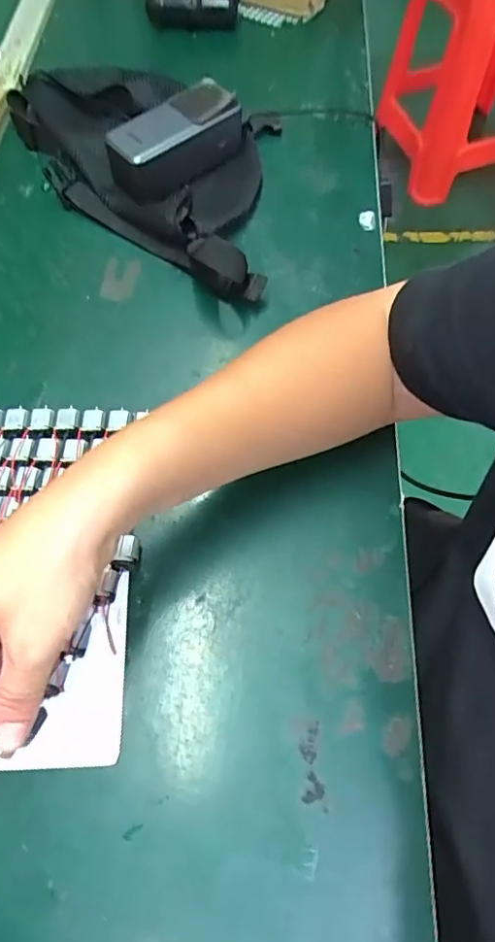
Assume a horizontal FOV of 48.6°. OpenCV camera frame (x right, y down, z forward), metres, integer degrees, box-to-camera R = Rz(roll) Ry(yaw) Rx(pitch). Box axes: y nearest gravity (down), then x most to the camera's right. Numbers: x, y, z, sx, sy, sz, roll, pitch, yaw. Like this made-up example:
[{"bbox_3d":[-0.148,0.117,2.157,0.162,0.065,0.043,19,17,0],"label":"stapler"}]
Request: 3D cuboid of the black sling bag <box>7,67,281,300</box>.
[{"bbox_3d":[-0.073,-0.313,0.530,0.342,0.052,0.208,38,70,16],"label":"black sling bag"}]

